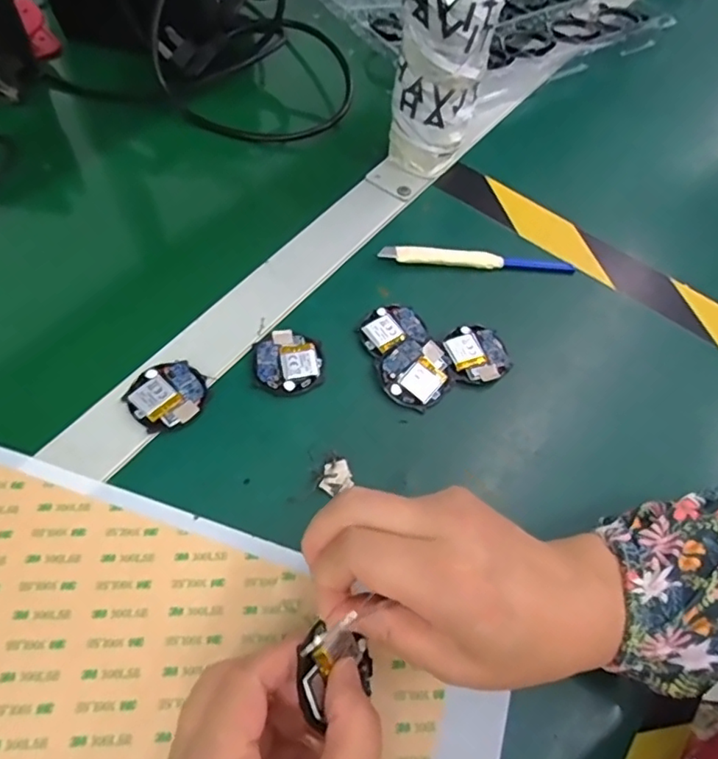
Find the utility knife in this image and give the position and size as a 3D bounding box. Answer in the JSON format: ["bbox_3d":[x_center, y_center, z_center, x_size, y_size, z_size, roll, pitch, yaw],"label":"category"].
[{"bbox_3d":[0.085,-0.084,0.415,0.137,0.014,0.015,1,60,-5],"label":"utility knife"}]

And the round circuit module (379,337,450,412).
[{"bbox_3d":[0.036,-0.004,0.360,0.043,0.009,0.040,2,60,-4],"label":"round circuit module"}]

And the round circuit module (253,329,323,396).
[{"bbox_3d":[-0.043,-0.011,0.360,0.041,0.007,0.043,2,60,-4],"label":"round circuit module"}]

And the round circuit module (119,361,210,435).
[{"bbox_3d":[-0.110,0.009,0.341,0.042,0.006,0.043,2,60,-4],"label":"round circuit module"}]

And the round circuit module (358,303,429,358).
[{"bbox_3d":[0.021,-0.033,0.377,0.041,0.006,0.035,-27,66,-19],"label":"round circuit module"}]

